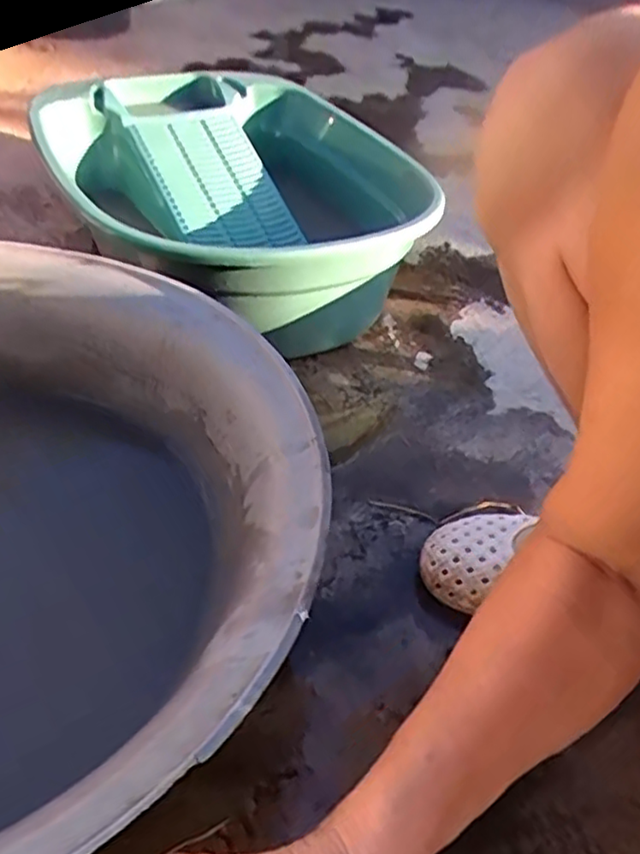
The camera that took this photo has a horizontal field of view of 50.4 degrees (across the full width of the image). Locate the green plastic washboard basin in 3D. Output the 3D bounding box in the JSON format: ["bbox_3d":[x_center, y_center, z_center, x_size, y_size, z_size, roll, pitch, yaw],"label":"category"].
[{"bbox_3d":[-0.123,-0.313,0.943,0.459,0.206,0.656,-7,43,-13],"label":"green plastic washboard basin"}]

